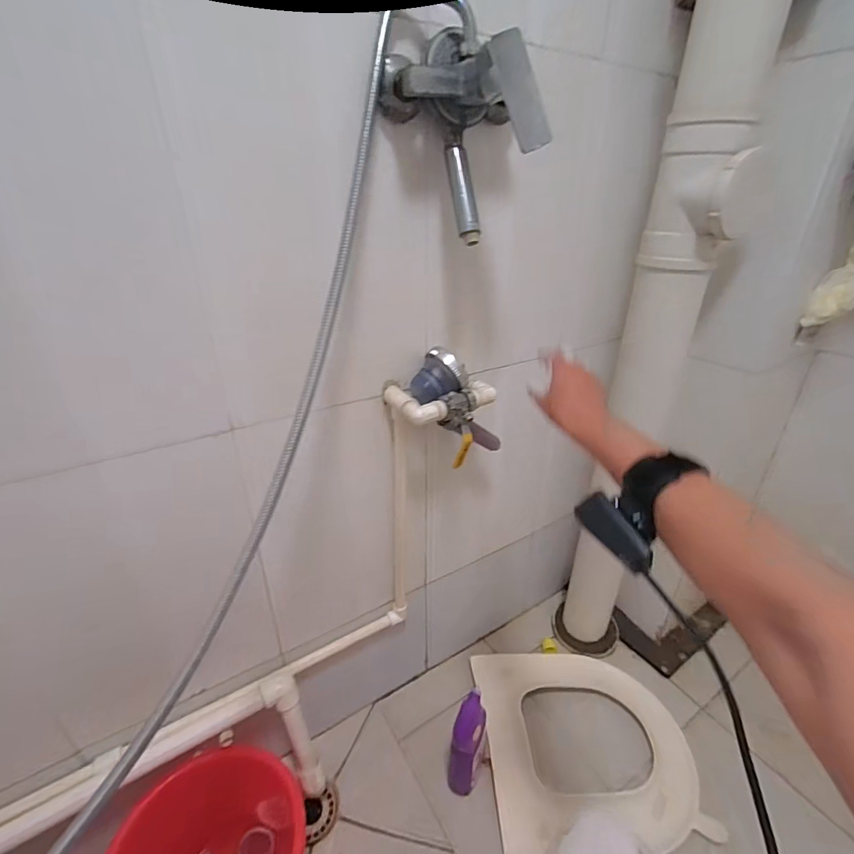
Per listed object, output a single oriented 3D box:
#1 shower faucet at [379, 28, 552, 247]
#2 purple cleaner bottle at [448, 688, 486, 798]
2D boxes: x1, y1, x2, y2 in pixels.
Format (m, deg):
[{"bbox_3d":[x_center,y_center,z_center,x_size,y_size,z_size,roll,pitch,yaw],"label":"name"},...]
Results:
[{"bbox_3d":[0.045,-0.333,0.525,0.157,0.195,0.141,-13,31,-24],"label":"shower faucet"},{"bbox_3d":[0.074,0.580,0.818,0.062,0.229,0.071,5,28,7],"label":"purple cleaner bottle"}]

